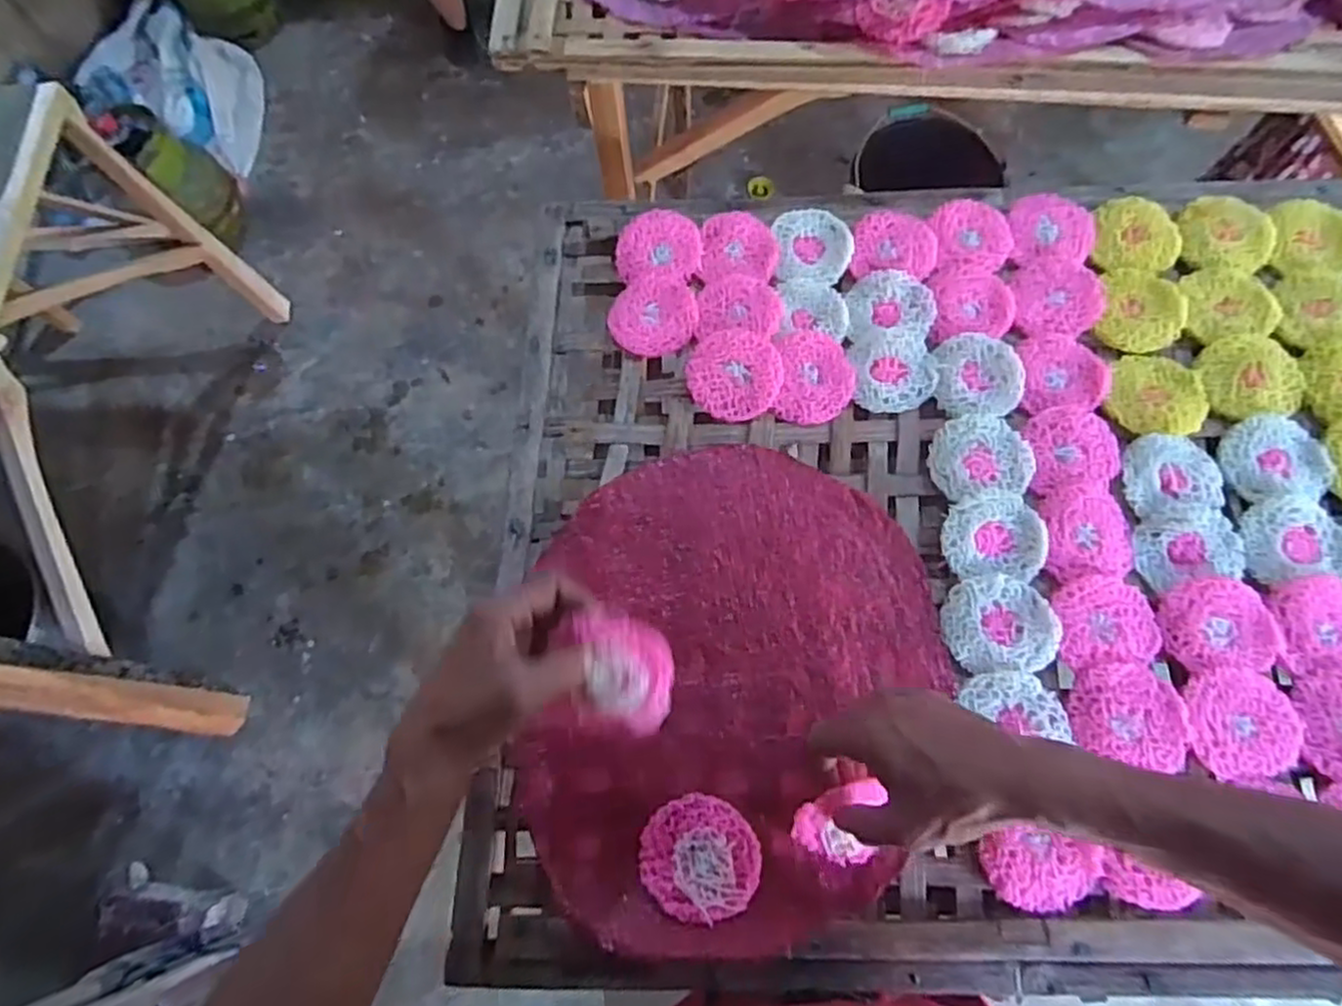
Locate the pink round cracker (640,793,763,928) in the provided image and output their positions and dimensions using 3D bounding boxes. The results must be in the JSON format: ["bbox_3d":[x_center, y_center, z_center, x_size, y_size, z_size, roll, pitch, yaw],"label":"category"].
[{"bbox_3d":[0.020,0.240,0.488,0.078,0.007,0.074,-1,71,2],"label":"pink round cracker"}]

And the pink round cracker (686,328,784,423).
[{"bbox_3d":[0.053,-0.109,0.606,0.076,0.014,0.078,-1,71,2],"label":"pink round cracker"}]

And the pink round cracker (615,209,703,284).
[{"bbox_3d":[-0.011,-0.232,0.650,0.075,0.009,0.067,-3,71,1],"label":"pink round cracker"}]

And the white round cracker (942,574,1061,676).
[{"bbox_3d":[0.241,0.089,0.531,0.077,0.008,0.070,-1,71,2],"label":"white round cracker"}]

